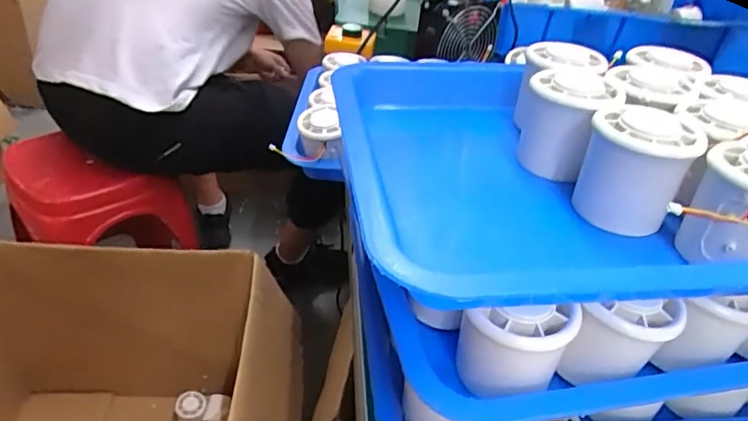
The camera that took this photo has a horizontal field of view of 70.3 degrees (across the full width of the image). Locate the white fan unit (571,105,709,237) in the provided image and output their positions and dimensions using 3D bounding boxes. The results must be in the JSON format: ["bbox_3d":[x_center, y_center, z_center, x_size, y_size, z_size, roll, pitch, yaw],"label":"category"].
[{"bbox_3d":[0.150,-0.024,0.309,0.056,0.060,0.052,25,40,24],"label":"white fan unit"}]

